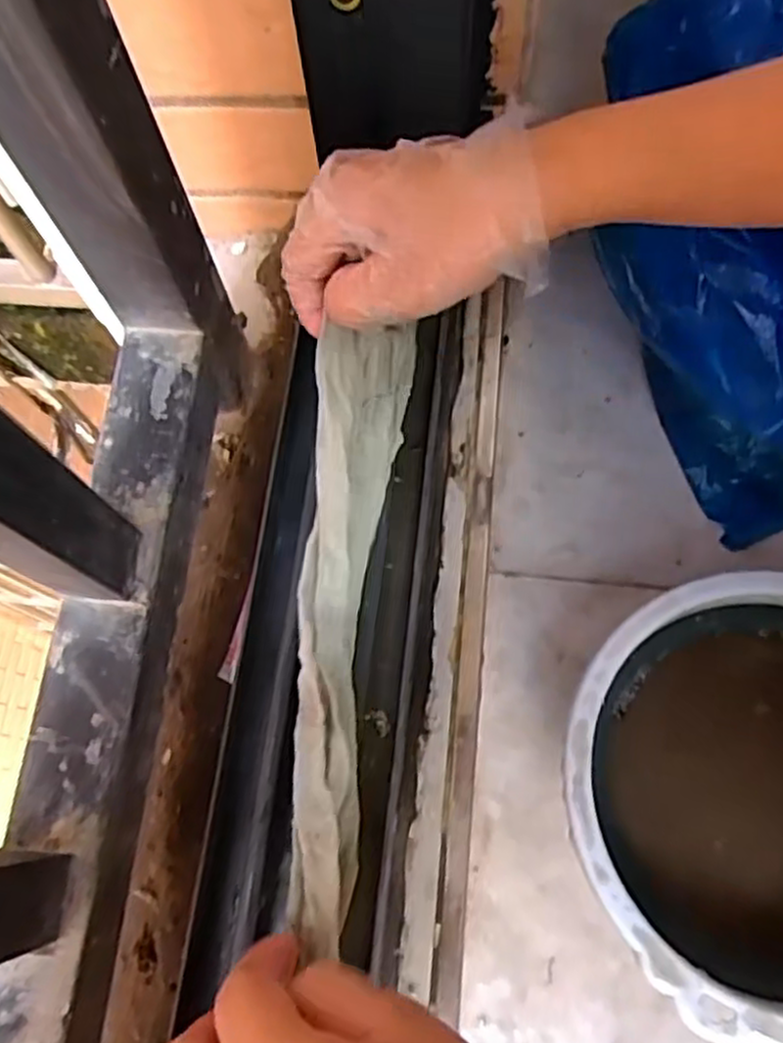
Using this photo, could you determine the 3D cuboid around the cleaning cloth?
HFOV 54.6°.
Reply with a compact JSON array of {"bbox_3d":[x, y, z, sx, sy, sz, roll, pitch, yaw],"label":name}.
[{"bbox_3d":[-0.018,0.033,0.303,0.034,0.049,0.234,3,73,4],"label":"cleaning cloth"}]

